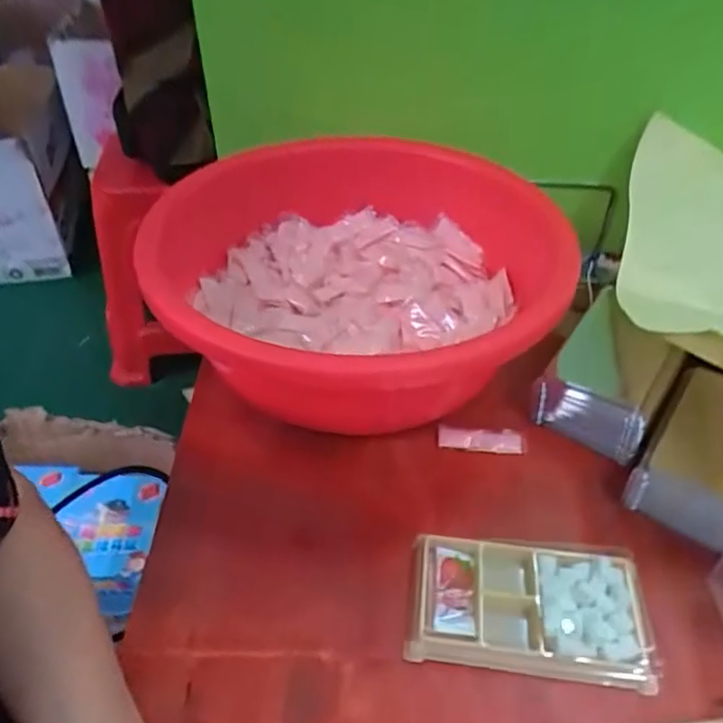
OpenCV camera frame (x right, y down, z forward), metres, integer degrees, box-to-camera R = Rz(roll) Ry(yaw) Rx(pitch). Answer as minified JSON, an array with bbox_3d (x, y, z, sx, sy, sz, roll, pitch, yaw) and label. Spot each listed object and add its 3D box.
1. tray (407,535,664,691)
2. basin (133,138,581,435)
[{"bbox_3d":[0.097,0.144,0.369,0.133,0.014,0.073,6,43,6],"label":"tray"},{"bbox_3d":[-0.016,-0.058,0.500,0.297,0.144,0.297,0,43,0],"label":"basin"}]

